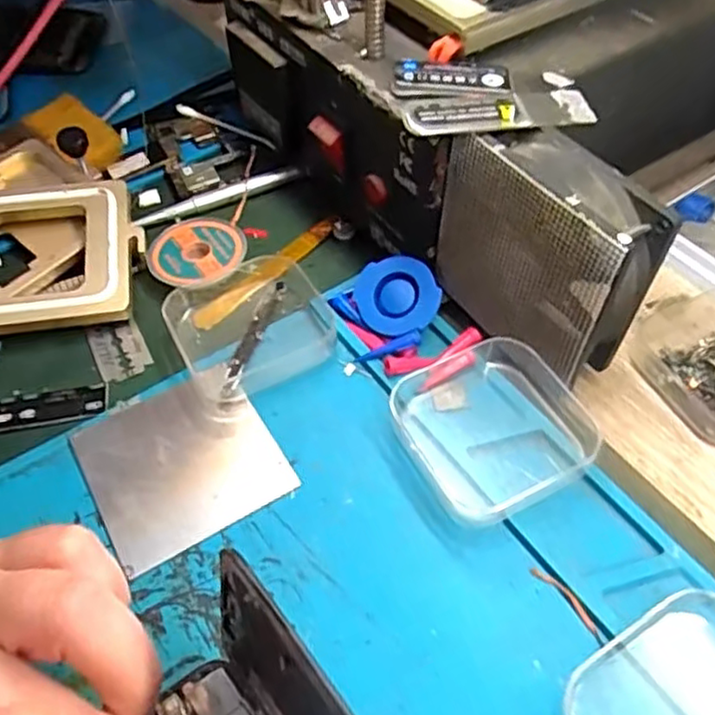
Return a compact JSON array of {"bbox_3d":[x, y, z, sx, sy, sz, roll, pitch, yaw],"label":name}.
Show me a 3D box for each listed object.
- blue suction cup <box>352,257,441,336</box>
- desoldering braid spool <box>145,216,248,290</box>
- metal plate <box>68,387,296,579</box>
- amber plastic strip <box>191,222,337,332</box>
[{"bbox_3d":[0.017,-0.026,0.289,0.035,0.005,0.035,-6,75,24],"label":"blue suction cup"},{"bbox_3d":[-0.076,-0.050,0.318,0.045,0.010,0.041,-1,52,1],"label":"desoldering braid spool"},{"bbox_3d":[-0.067,0.039,0.257,0.066,0.004,0.066,-27,56,-18],"label":"metal plate"},{"bbox_3d":[-0.042,-0.040,0.318,0.013,0.008,0.086,32,59,24],"label":"amber plastic strip"}]

